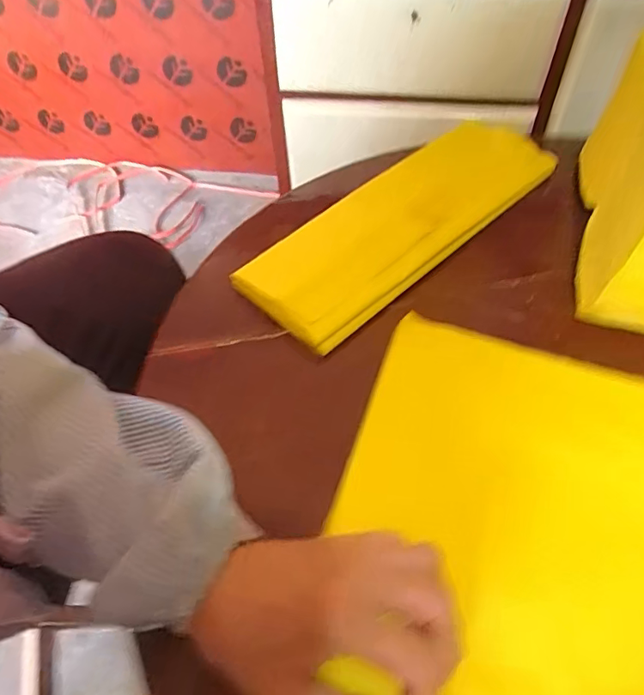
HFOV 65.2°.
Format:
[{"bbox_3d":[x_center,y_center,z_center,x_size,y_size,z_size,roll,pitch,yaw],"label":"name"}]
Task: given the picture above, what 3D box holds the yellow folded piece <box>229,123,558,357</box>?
[{"bbox_3d":[0.085,-0.133,0.503,0.355,0.033,0.119,-39,61,-22],"label":"yellow folded piece"}]

